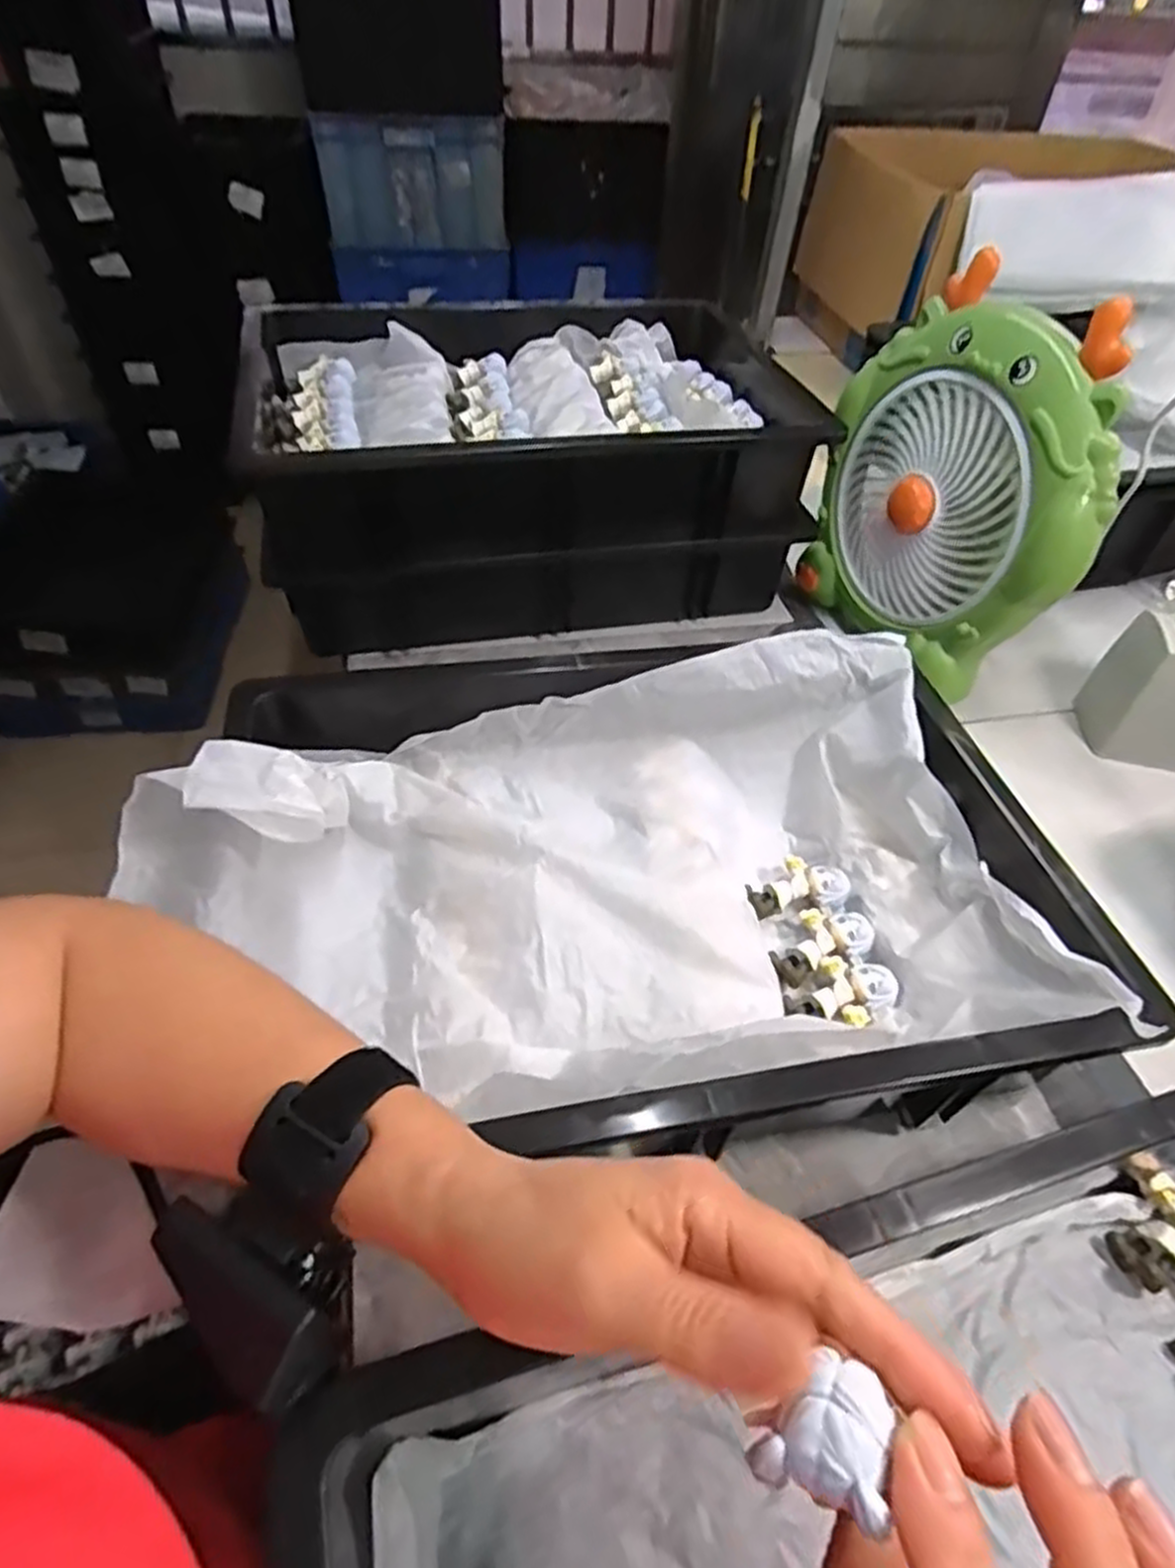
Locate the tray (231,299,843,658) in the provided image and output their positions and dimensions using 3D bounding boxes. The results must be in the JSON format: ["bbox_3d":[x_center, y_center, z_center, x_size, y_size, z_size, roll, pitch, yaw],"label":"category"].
[{"bbox_3d":[-0.071,-0.325,0.789,0.477,0.187,0.439,-6,47,-9],"label":"tray"}]

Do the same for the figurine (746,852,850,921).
[{"bbox_3d":[0.128,0.063,0.493,0.064,0.019,0.032,-4,47,-7],"label":"figurine"}]

